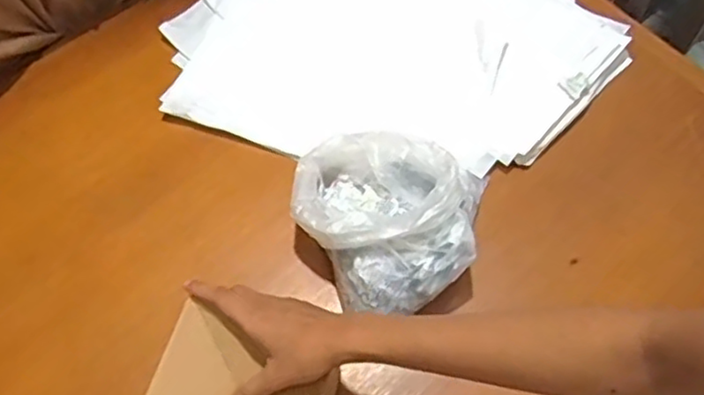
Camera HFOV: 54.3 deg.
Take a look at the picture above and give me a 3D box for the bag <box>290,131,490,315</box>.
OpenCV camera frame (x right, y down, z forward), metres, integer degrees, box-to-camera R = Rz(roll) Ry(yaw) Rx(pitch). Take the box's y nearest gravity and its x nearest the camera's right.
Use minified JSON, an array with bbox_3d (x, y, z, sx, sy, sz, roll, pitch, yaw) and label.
[{"bbox_3d":[0.030,0.028,0.699,0.190,0.082,0.197,12,64,7],"label":"bag"}]

